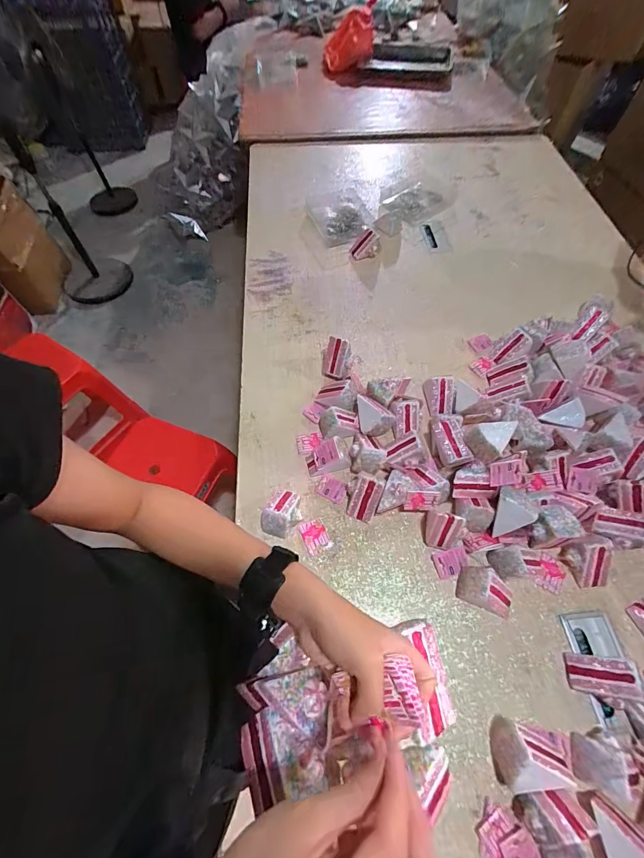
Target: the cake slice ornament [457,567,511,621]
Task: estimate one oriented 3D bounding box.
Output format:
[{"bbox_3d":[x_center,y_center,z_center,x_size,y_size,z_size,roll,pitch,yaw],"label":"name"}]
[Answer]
[{"bbox_3d":[0.276,0.261,0.584,0.088,0.055,0.060,21,63,10],"label":"cake slice ornament"}]

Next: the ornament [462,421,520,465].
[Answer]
[{"bbox_3d":[0.316,0.018,0.647,0.084,0.045,0.070,-15,62,-8],"label":"ornament"}]

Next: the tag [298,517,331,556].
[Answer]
[{"bbox_3d":[-0.012,0.197,0.653,0.044,0.004,0.058,-20,65,-12],"label":"tag"}]

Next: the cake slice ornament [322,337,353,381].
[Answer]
[{"bbox_3d":[0.038,-0.162,0.813,0.065,0.094,0.037,26,30,12],"label":"cake slice ornament"}]

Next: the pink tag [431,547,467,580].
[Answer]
[{"bbox_3d":[0.230,0.239,0.632,0.058,0.004,0.043,-21,67,7],"label":"pink tag"}]

